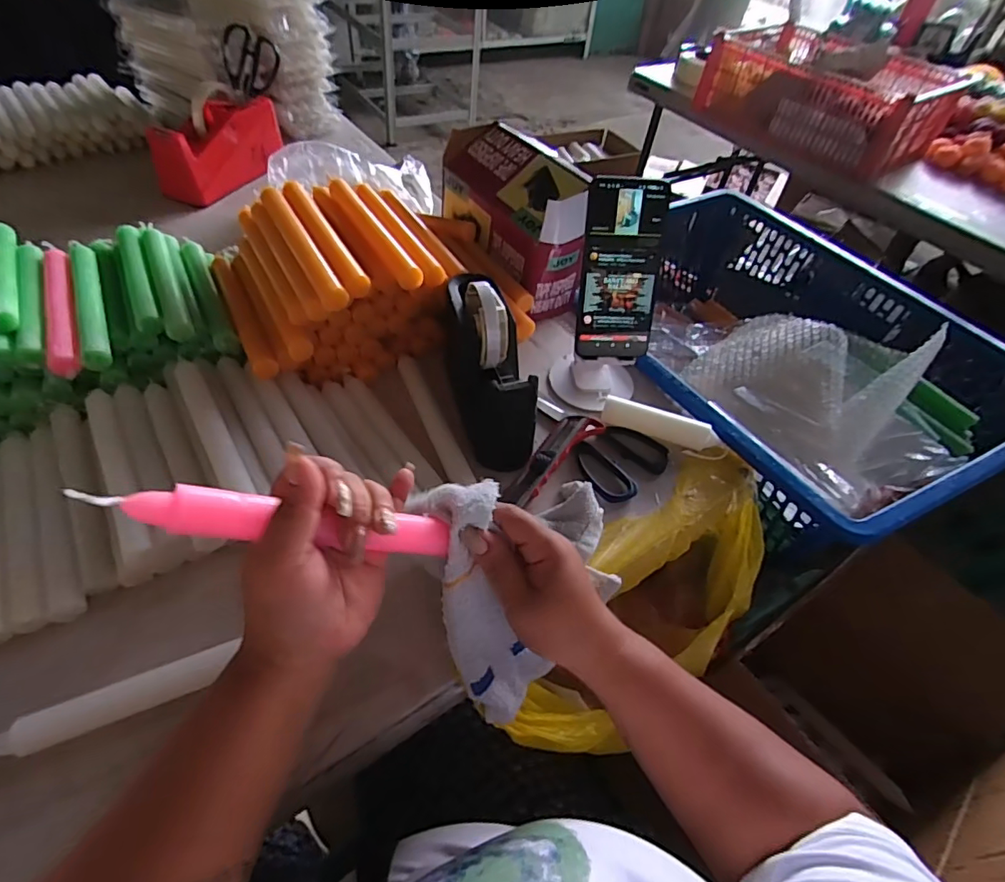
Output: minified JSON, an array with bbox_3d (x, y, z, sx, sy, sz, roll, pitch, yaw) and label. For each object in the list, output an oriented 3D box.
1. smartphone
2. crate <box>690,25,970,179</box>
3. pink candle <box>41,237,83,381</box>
[{"bbox_3d":[0.113,-0.160,0.501,0.075,0.162,0.006,1,23,-4],"label":"smartphone"},{"bbox_3d":[0.733,-0.790,1.193,0.375,0.156,0.467,-29,58,-27],"label":"crate"},{"bbox_3d":[-0.430,-0.138,0.513,0.025,0.016,0.214,-20,54,-21],"label":"pink candle"}]

